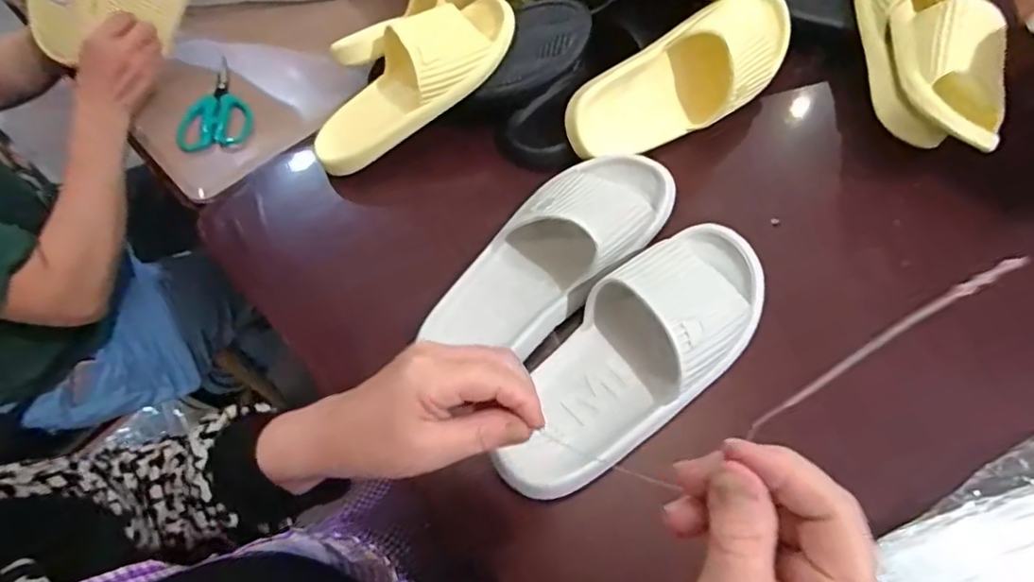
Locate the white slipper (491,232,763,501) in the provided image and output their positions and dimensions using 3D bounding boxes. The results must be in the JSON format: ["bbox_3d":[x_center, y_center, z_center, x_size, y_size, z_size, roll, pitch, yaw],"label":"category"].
[{"bbox_3d":[0.096,0.044,0.468,0.120,0.064,0.288,39,69,24],"label":"white slipper"}]

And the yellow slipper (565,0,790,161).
[{"bbox_3d":[0.175,-0.215,0.594,0.270,0.101,0.075,-32,22,-3],"label":"yellow slipper"}]

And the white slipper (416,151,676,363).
[{"bbox_3d":[0.036,-0.041,0.525,0.263,0.076,0.103,-41,64,-13],"label":"white slipper"}]

